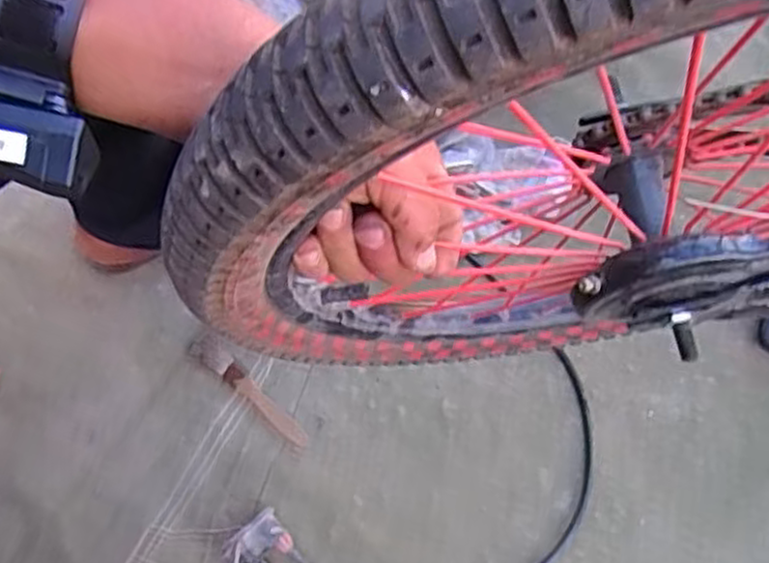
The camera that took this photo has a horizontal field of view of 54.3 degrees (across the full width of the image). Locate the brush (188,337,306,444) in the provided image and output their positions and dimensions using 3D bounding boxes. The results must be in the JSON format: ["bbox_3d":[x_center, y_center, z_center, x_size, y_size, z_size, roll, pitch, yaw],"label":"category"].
[{"bbox_3d":[-0.133,0.108,0.749,0.148,0.018,0.024,38,76,10],"label":"brush"}]

